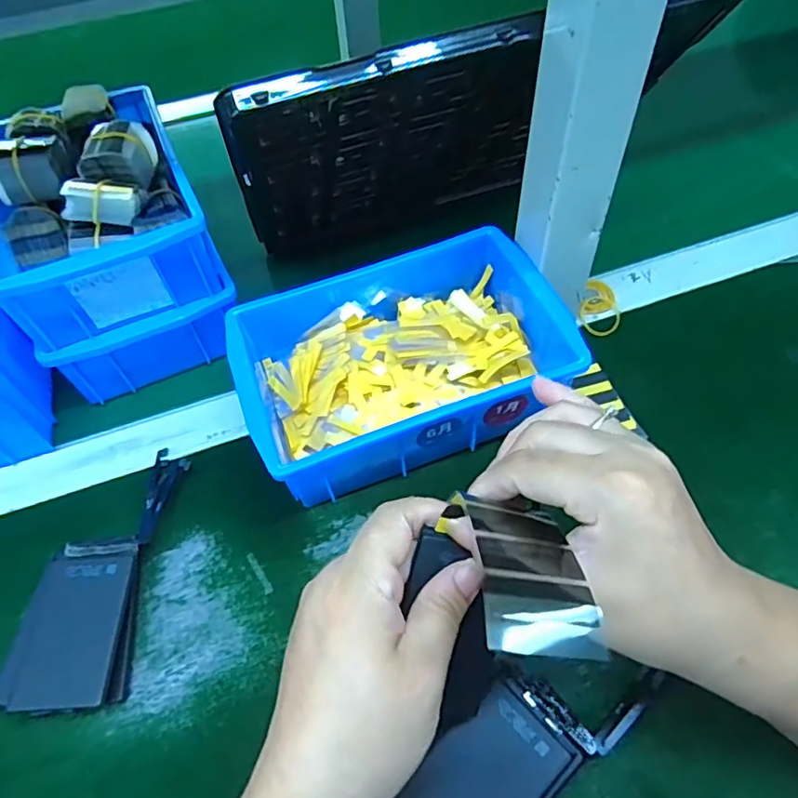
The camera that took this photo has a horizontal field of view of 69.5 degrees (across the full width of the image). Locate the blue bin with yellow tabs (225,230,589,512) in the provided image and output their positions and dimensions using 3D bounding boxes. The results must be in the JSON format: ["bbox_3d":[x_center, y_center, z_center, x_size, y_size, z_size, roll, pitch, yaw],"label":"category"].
[{"bbox_3d":[-0.002,-0.029,0.385,0.201,0.068,0.158,-18,55,-9],"label":"blue bin with yellow tabs"}]

